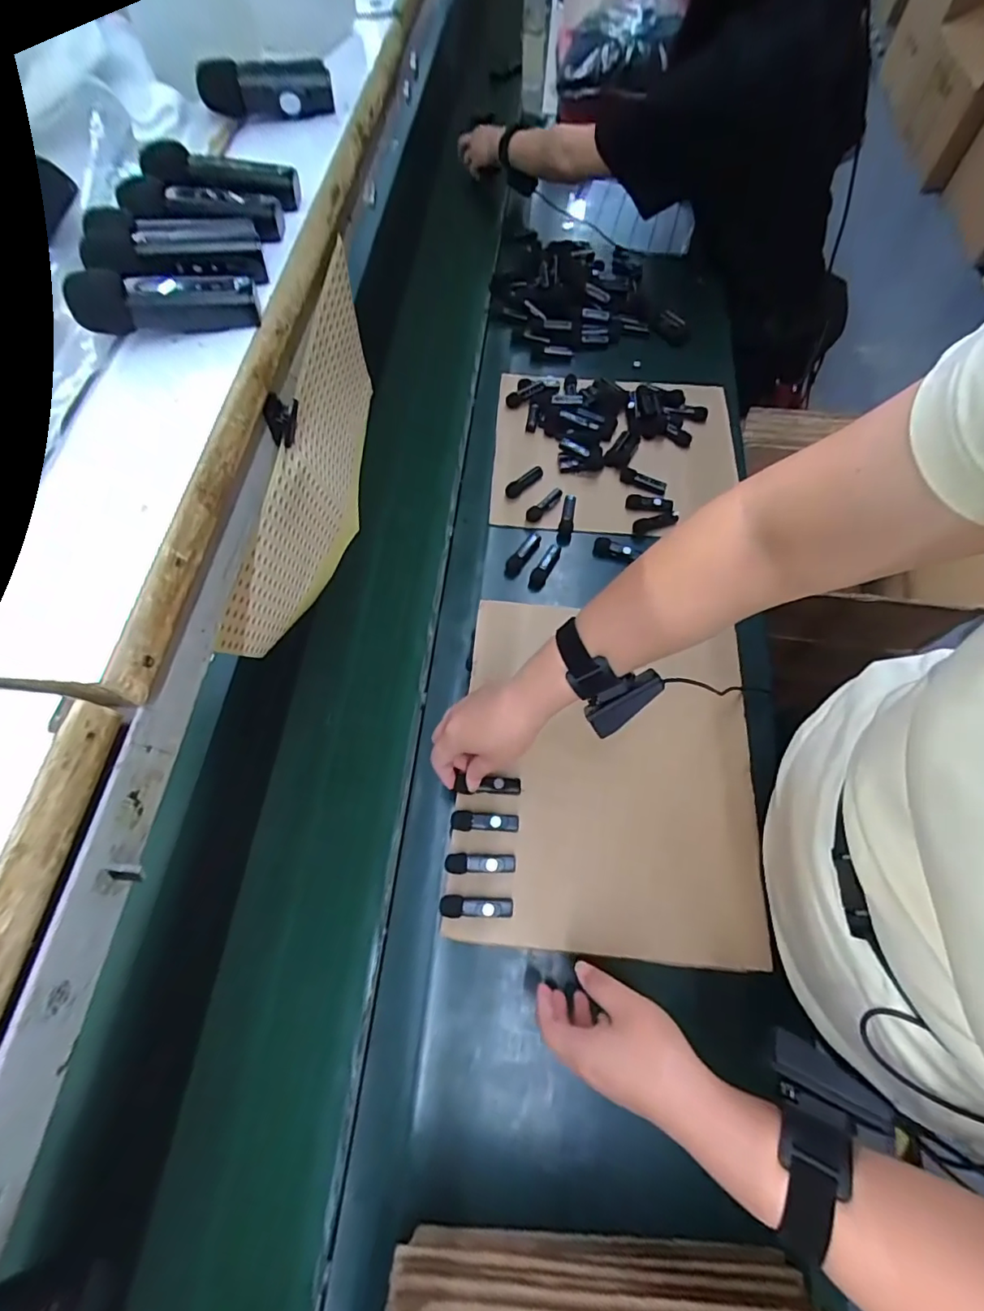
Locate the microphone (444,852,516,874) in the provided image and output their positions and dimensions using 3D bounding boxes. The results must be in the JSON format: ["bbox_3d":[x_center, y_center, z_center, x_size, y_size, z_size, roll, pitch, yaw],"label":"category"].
[{"bbox_3d":[-0.011,0.195,0.491,0.064,0.012,0.019,2,65,3],"label":"microphone"}]

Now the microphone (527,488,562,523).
[{"bbox_3d":[0.072,-0.206,0.722,0.020,0.014,0.062,41,73,18],"label":"microphone"}]

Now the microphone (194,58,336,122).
[{"bbox_3d":[-0.115,-0.291,0.269,0.063,0.020,0.018,-7,65,-1],"label":"microphone"}]

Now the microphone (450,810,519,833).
[{"bbox_3d":[-0.007,0.160,0.505,0.063,0.015,0.018,3,66,3],"label":"microphone"}]

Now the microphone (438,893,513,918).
[{"bbox_3d":[-0.014,0.228,0.477,0.065,0.013,0.018,3,66,4],"label":"microphone"}]

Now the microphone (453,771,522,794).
[{"bbox_3d":[-0.003,0.127,0.517,0.063,0.012,0.016,1,65,-2],"label":"microphone"}]

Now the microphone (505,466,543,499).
[{"bbox_3d":[0.046,-0.242,0.734,0.064,0.016,0.020,-35,69,-13],"label":"microphone"}]

